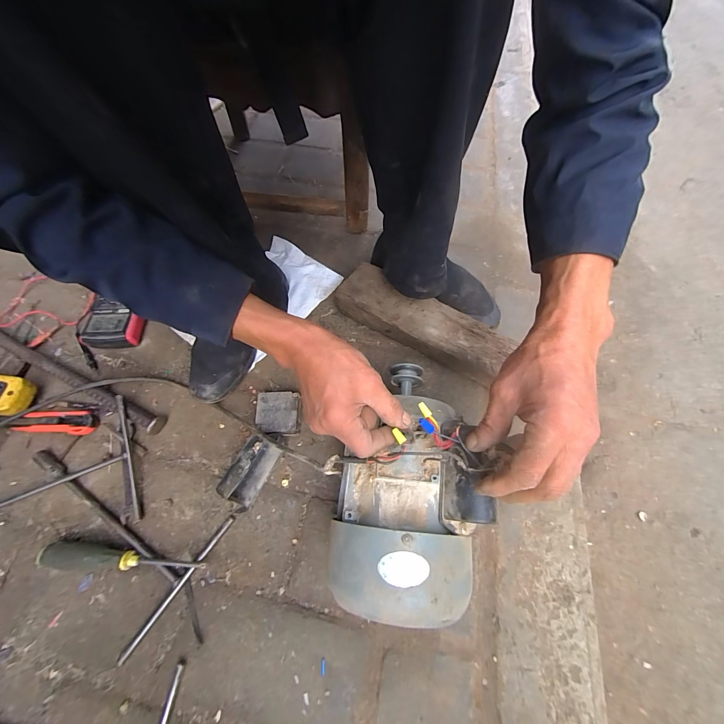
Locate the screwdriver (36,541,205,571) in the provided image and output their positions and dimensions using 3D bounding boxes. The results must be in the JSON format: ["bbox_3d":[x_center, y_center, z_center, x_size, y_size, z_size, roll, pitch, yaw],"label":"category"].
[{"bbox_3d":[-0.305,0.250,0.402,0.204,0.034,0.027,1,66,2],"label":"screwdriver"}]

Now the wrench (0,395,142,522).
[{"bbox_3d":[-0.473,0.174,0.440,0.303,0.030,0.177,-16,67,-5],"label":"wrench"}]

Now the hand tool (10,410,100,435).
[{"bbox_3d":[-0.466,0.091,0.480,0.116,0.023,0.035,3,66,3],"label":"hand tool"}]

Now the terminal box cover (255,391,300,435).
[{"bbox_3d":[-0.126,0.079,0.474,0.063,0.026,0.064,-2,66,1],"label":"terminal box cover"}]

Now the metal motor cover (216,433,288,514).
[{"bbox_3d":[-0.152,0.146,0.431,0.046,0.050,0.103,26,69,12],"label":"metal motor cover"}]

